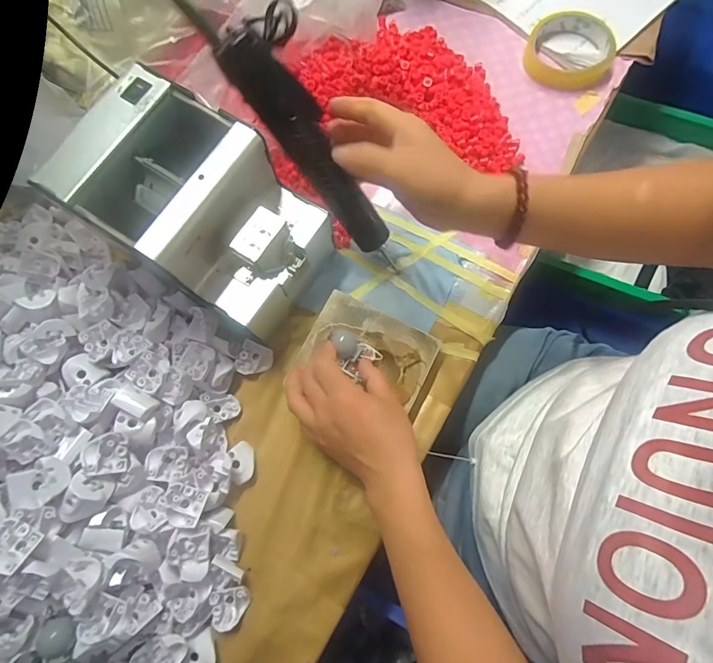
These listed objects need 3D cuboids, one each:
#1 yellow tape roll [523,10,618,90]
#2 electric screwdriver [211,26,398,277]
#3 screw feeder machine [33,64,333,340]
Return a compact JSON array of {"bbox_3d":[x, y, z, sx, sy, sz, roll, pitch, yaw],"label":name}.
[{"bbox_3d":[0.243,-0.321,0.479,0.091,0.029,0.087,0,77,1],"label":"yellow tape roll"},{"bbox_3d":[-0.025,-0.141,0.365,0.041,0.027,0.229,-47,123,-9],"label":"electric screwdriver"},{"bbox_3d":[-0.131,-0.100,0.370,0.186,0.138,0.128,31,79,8],"label":"screw feeder machine"}]

